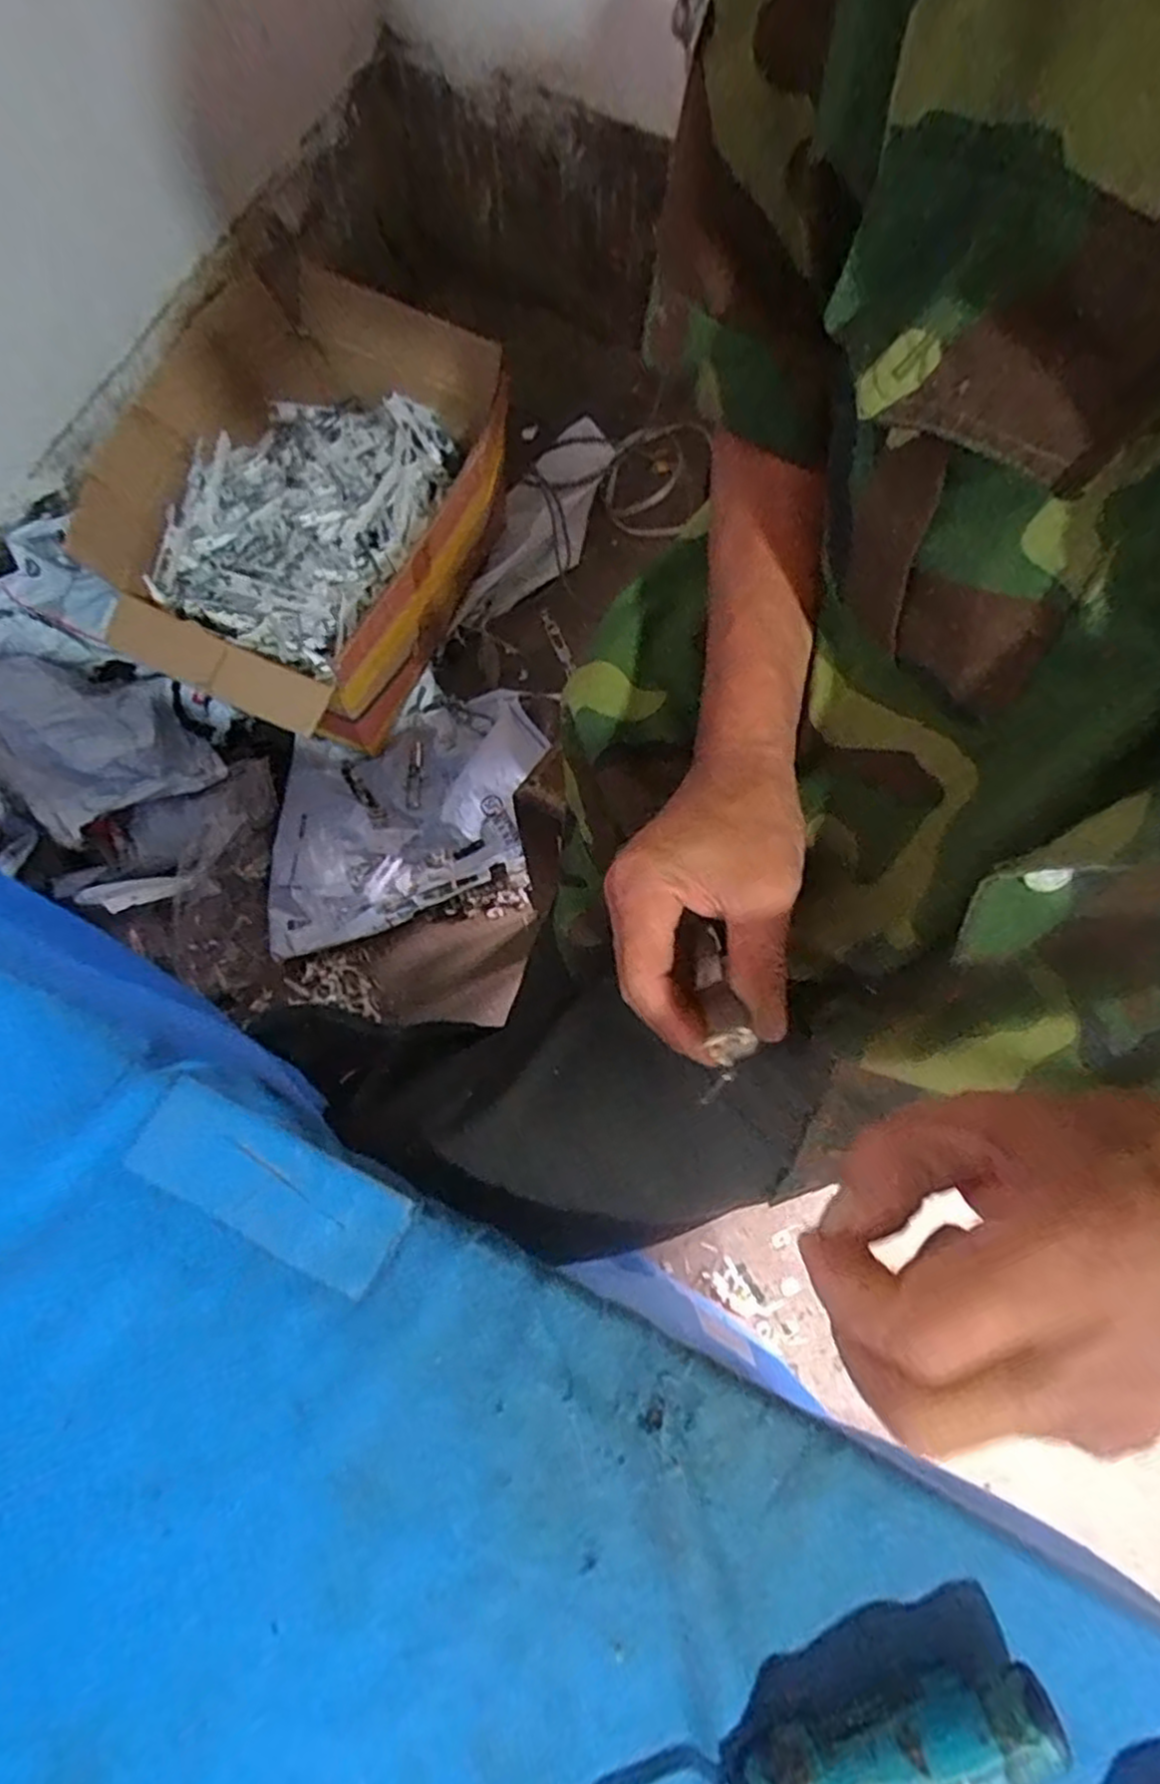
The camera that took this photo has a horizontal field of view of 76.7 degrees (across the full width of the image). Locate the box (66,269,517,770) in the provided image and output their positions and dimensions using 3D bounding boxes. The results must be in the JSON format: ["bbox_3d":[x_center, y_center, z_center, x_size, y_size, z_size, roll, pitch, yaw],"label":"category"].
[{"bbox_3d":[-0.329,-0.475,0.918,0.388,0.230,0.552,27,77,6],"label":"box"}]

